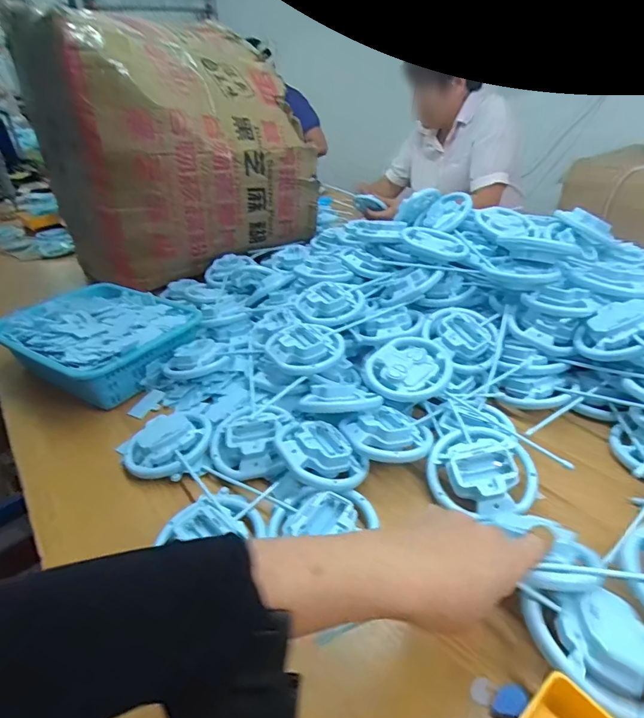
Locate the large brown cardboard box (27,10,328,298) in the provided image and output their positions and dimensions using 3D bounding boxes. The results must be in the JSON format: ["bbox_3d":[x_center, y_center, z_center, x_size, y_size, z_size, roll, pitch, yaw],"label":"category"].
[{"bbox_3d":[-0.328,-0.462,0.998,0.523,0.460,0.332,-17,35,-19],"label":"large brown cardboard box"}]

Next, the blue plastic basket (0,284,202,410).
[{"bbox_3d":[-0.363,-0.038,0.728,0.304,0.074,0.222,19,39,32],"label":"blue plastic basket"}]

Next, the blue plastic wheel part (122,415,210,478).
[{"bbox_3d":[-0.188,0.104,0.542,0.106,0.035,0.095,-12,33,-12],"label":"blue plastic wheel part"}]

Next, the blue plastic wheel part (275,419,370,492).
[{"bbox_3d":[-0.008,0.101,0.484,0.105,0.041,0.076,25,43,38],"label":"blue plastic wheel part"}]

